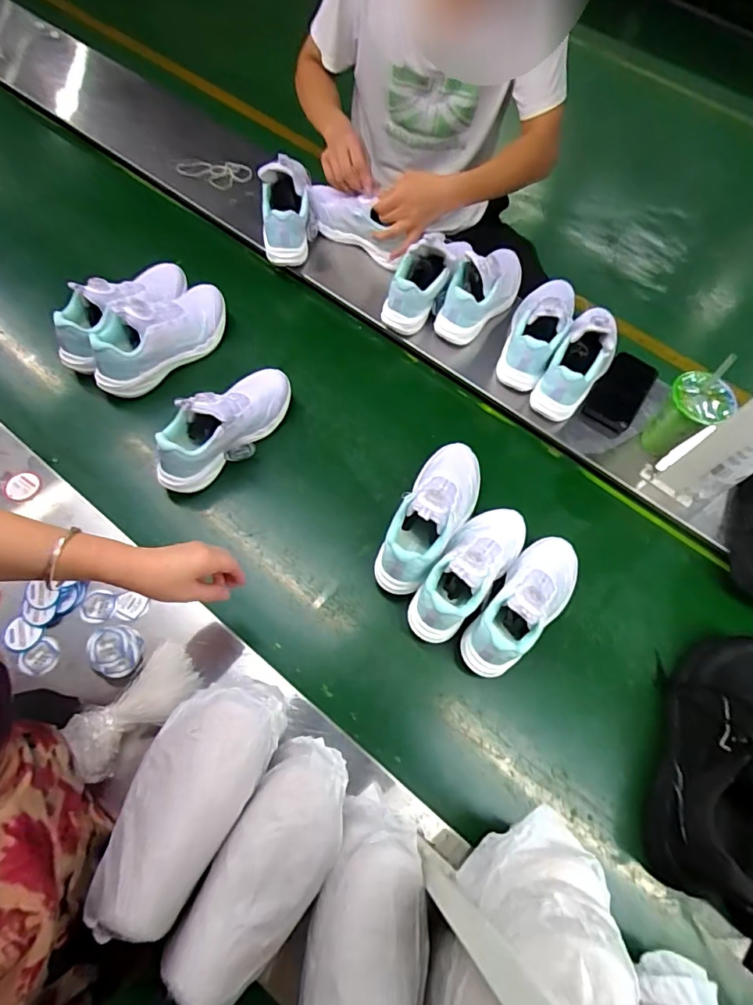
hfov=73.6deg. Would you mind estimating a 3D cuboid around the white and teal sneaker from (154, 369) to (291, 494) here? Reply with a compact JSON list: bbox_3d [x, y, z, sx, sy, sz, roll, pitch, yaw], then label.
[{"bbox_3d":[-0.238,-0.128,0.779,0.093,0.119,0.252,41,69,15],"label":"white and teal sneaker"}]

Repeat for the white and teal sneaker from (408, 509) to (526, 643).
[{"bbox_3d":[0.134,0.092,0.710,0.088,0.108,0.230,35,68,12],"label":"white and teal sneaker"}]

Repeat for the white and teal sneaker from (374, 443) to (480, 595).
[{"bbox_3d":[0.083,0.013,0.739,0.096,0.116,0.250,29,66,10],"label":"white and teal sneaker"}]

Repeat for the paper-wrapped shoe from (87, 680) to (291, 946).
[{"bbox_3d":[-0.180,0.274,0.495,0.115,0.088,0.241,23,46,7],"label":"paper-wrapped shoe"}]

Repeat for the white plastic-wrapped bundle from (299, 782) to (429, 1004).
[{"bbox_3d":[-0.007,0.402,0.474,0.113,0.090,0.269,10,32,1],"label":"white plastic-wrapped bundle"}]

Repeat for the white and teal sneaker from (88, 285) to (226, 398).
[{"bbox_3d":[-0.364,-0.290,0.847,0.094,0.101,0.255,43,70,15],"label":"white and teal sneaker"}]

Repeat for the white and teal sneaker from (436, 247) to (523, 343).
[{"bbox_3d":[0.190,-0.390,0.904,0.092,0.109,0.208,41,69,15],"label":"white and teal sneaker"}]

